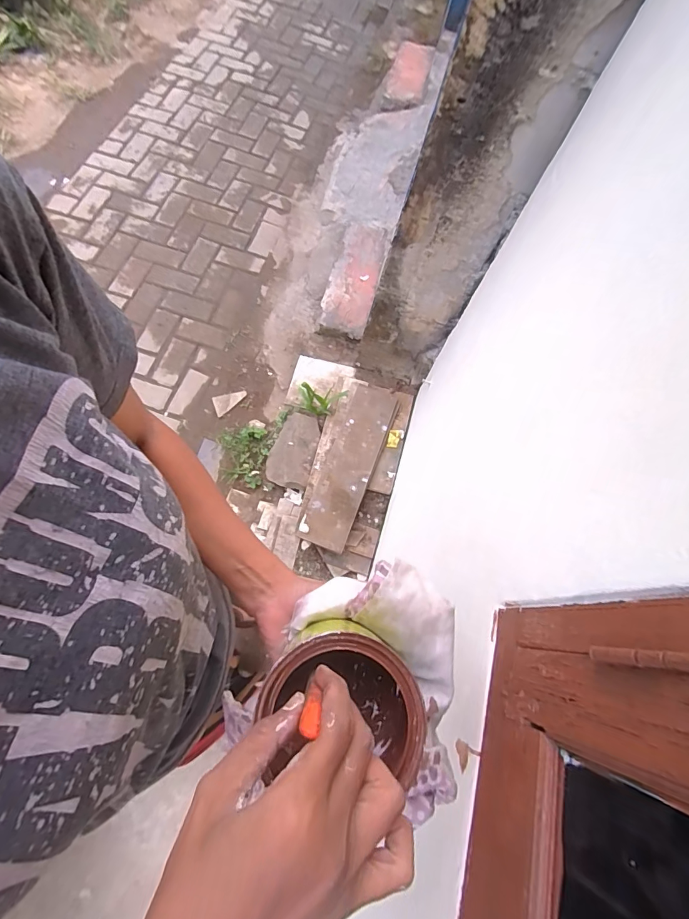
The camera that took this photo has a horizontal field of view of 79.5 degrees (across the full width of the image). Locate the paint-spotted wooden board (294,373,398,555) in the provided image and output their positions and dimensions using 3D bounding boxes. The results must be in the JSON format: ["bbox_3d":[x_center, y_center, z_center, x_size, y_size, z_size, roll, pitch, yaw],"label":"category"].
[{"bbox_3d":[0.006,-0.008,1.431,0.217,0.061,0.627,18,71,2],"label":"paint-spotted wooden board"}]

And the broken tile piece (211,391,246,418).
[{"bbox_3d":[-0.432,-0.218,1.573,0.127,0.015,0.071,-19,74,-10],"label":"broken tile piece"}]

